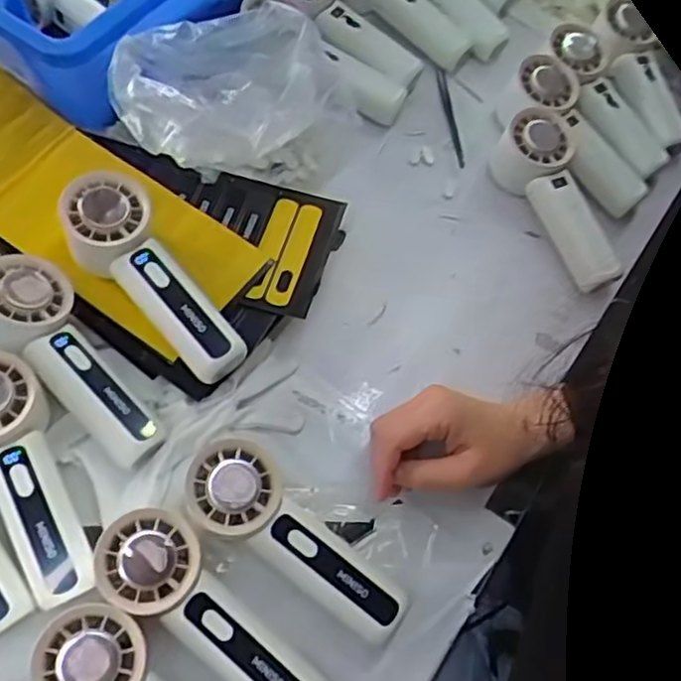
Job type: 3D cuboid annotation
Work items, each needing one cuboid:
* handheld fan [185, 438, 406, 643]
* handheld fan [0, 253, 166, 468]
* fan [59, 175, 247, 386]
[{"bbox_3d":[-0.025,0.124,0.429,0.157,0.028,0.052,42,67,-4],"label":"handheld fan"},{"bbox_3d":[-0.177,0.015,0.460,0.064,0.044,0.157,-39,91,-20],"label":"handheld fan"},{"bbox_3d":[-0.123,-0.040,0.465,0.052,0.033,0.153,-38,88,-19],"label":"fan"}]

